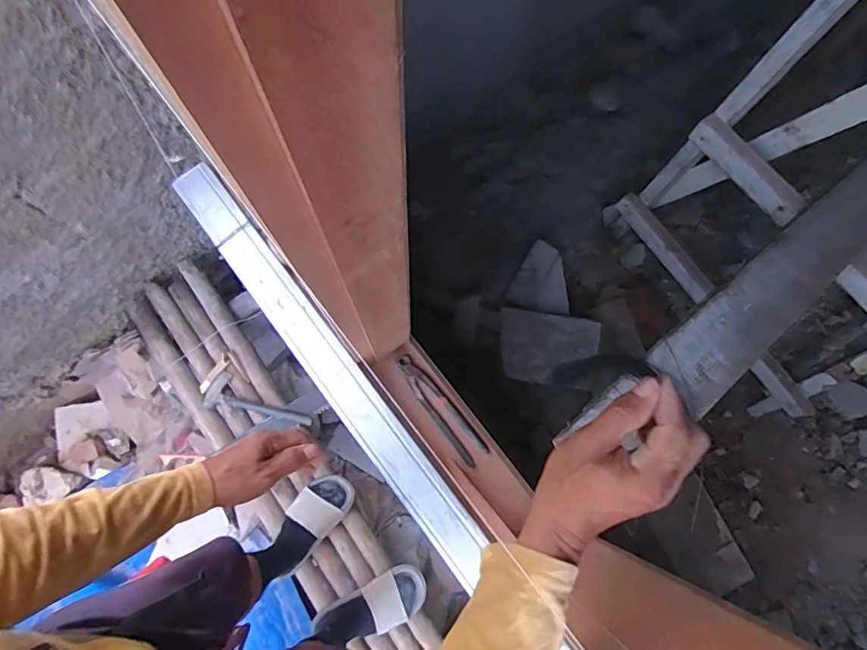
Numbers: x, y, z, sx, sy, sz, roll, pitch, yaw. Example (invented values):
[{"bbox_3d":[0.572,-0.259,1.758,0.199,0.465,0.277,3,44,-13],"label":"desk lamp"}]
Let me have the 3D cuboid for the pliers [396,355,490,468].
[{"bbox_3d":[0.013,0.145,0.894,0.044,0.022,0.217,-37,80,-9],"label":"pliers"}]

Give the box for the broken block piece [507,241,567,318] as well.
[{"bbox_3d":[0.330,-0.117,1.504,0.185,0.045,0.206,34,87,-11],"label":"broken block piece"}]

